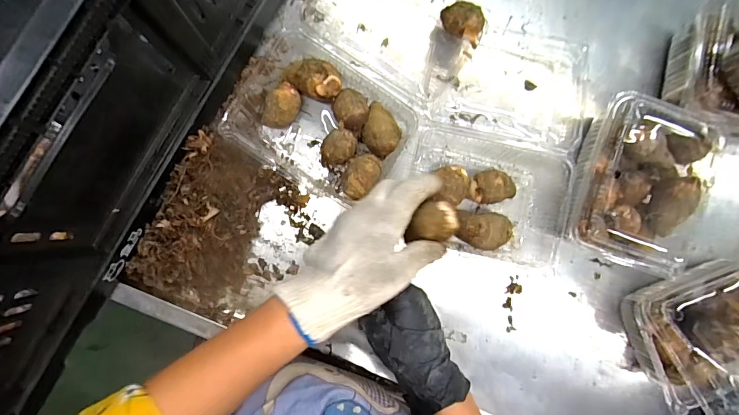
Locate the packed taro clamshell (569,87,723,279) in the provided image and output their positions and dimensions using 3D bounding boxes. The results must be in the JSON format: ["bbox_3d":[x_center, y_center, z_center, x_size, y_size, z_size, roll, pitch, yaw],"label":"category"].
[{"bbox_3d":[0.289,-0.027,0.430,0.139,0.074,0.175,17,91,-5],"label":"packed taro clamshell"}]

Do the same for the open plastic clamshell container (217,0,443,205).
[{"bbox_3d":[-0.017,-0.152,0.412,0.186,0.049,0.261,29,88,-6],"label":"open plastic clamshell container"}]

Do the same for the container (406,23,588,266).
[{"bbox_3d":[0.146,-0.071,0.430,0.194,0.047,0.256,7,91,-6],"label":"container"}]

